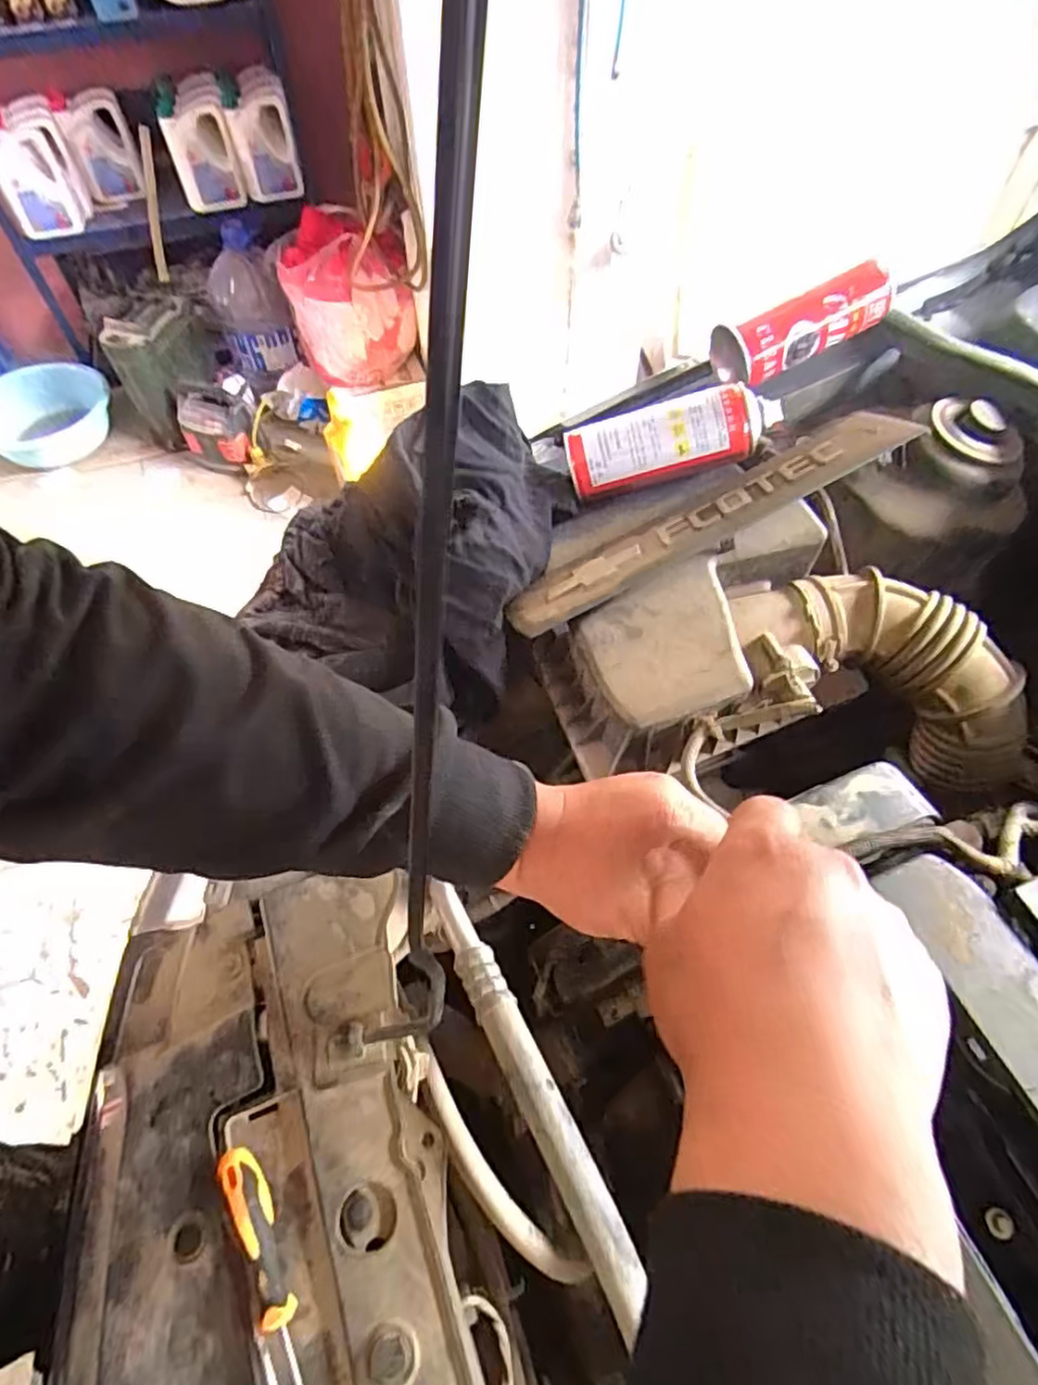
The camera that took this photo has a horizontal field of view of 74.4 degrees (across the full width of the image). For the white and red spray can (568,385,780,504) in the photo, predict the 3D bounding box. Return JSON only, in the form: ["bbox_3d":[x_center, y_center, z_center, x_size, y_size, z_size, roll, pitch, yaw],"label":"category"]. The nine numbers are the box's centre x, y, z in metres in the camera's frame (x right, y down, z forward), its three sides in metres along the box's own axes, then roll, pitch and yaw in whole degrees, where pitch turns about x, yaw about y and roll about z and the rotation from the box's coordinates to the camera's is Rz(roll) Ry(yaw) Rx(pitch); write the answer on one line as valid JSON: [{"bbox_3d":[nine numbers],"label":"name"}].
[{"bbox_3d":[0.135,-0.224,0.609,0.184,0.056,0.052,-12,57,10],"label":"white and red spray can"}]

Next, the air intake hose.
[{"bbox_3d":[0.301,-0.023,0.561,0.256,0.100,0.108,35,63,-2],"label":"air intake hose"}]

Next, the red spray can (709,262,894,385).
[{"bbox_3d":[0.265,-0.345,0.636,0.170,0.052,0.050,-23,58,4],"label":"red spray can"}]

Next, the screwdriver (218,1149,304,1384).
[{"bbox_3d":[-0.109,0.344,0.334,0.019,0.020,0.222,-24,60,-13],"label":"screwdriver"}]

